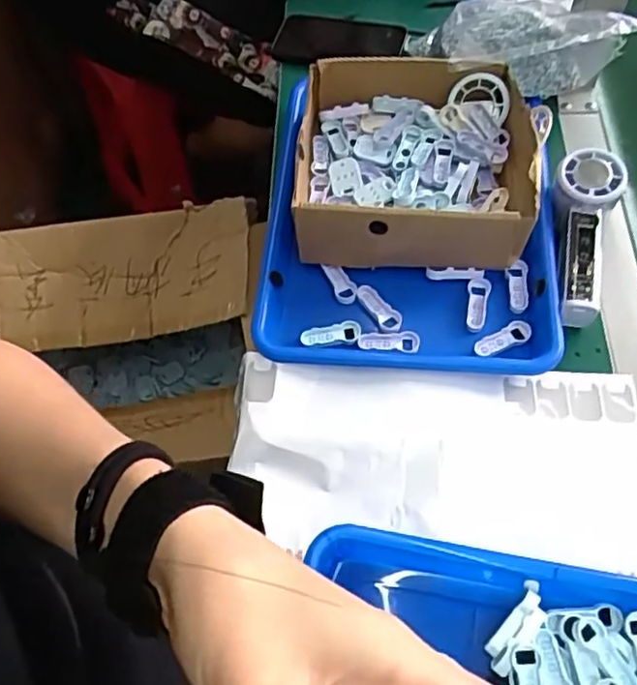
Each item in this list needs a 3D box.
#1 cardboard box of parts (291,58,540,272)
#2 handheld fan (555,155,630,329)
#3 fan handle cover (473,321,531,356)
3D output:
[{"bbox_3d":[0.087,-0.170,0.604,0.205,0.075,0.219,1,60,4],"label":"cardboard box of parts"},{"bbox_3d":[0.229,-0.091,0.565,0.053,0.032,0.154,8,73,8],"label":"handheld fan"},{"bbox_3d":[0.153,-0.002,0.552,0.051,0.012,0.018,-21,61,-9],"label":"fan handle cover"}]

